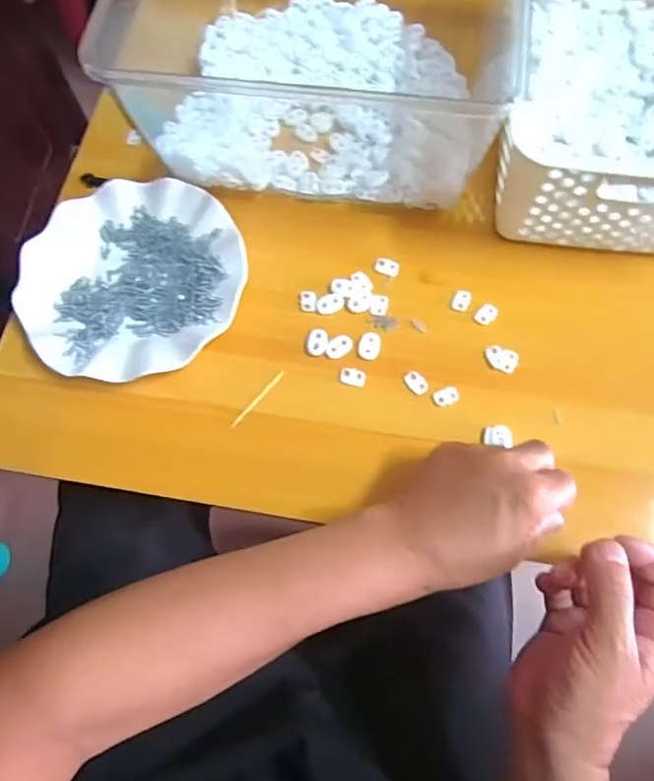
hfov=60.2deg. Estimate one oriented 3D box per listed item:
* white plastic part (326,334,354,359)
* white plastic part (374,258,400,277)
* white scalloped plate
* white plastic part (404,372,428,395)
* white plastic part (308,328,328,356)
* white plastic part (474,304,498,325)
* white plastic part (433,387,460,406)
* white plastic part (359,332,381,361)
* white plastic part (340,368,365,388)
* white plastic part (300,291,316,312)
[{"bbox_3d":[0.010,-0.036,0.454,0.024,0.004,0.016,-35,73,-11],"label":"white plastic part"},{"bbox_3d":[0.051,-0.106,0.482,0.021,0.005,0.014,15,71,7],"label":"white plastic part"},{"bbox_3d":[-0.160,-0.093,0.468,0.178,0.017,0.179,0,70,1],"label":"white scalloped plate"},{"bbox_3d":[0.070,-0.006,0.443,0.014,0.004,0.020,-41,74,-13],"label":"white plastic part"},{"bbox_3d":[-0.007,-0.040,0.457,0.016,0.004,0.023,1,70,1],"label":"white plastic part"},{"bbox_3d":[0.131,-0.063,0.463,0.015,0.006,0.019,33,74,12],"label":"white plastic part"},{"bbox_3d":[0.093,0.004,0.437,0.020,0.004,0.013,-19,70,-6],"label":"white plastic part"},{"bbox_3d":[0.035,-0.037,0.454,0.017,0.004,0.024,10,70,5],"label":"white plastic part"},{"bbox_3d":[0.021,-0.011,0.447,0.020,0.004,0.014,14,71,6],"label":"white plastic part"},{"bbox_3d":[-0.016,-0.075,0.471,0.014,0.004,0.020,0,70,1],"label":"white plastic part"}]

